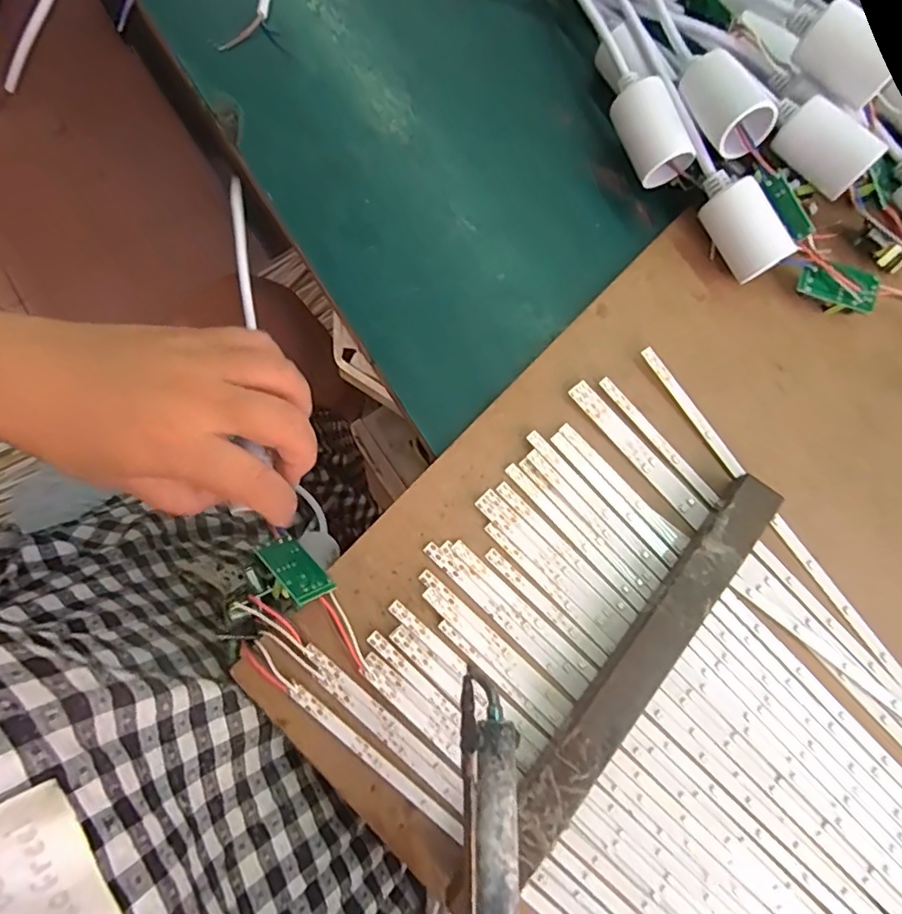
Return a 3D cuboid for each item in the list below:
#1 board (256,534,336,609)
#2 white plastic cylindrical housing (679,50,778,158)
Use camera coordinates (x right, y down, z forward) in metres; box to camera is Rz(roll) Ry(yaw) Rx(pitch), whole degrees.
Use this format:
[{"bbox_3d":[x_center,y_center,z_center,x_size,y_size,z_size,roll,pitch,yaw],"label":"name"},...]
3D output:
[{"bbox_3d":[-0.071,0.050,0.251,0.037,0.004,0.020,41,38,25],"label":"board"},{"bbox_3d":[0.133,-0.172,0.264,0.027,0.025,0.049,-17,79,-5],"label":"white plastic cylindrical housing"}]

